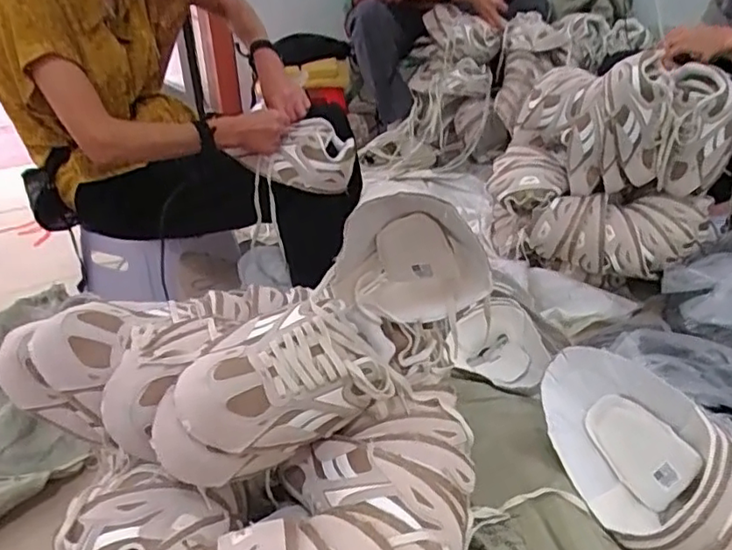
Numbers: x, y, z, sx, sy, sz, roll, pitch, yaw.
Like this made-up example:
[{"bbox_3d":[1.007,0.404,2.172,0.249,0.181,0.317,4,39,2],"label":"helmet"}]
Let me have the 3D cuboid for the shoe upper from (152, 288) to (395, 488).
[{"bbox_3d":[-0.092,0.104,0.634,0.265,0.107,0.136,-19,39,-24],"label":"shoe upper"}]

